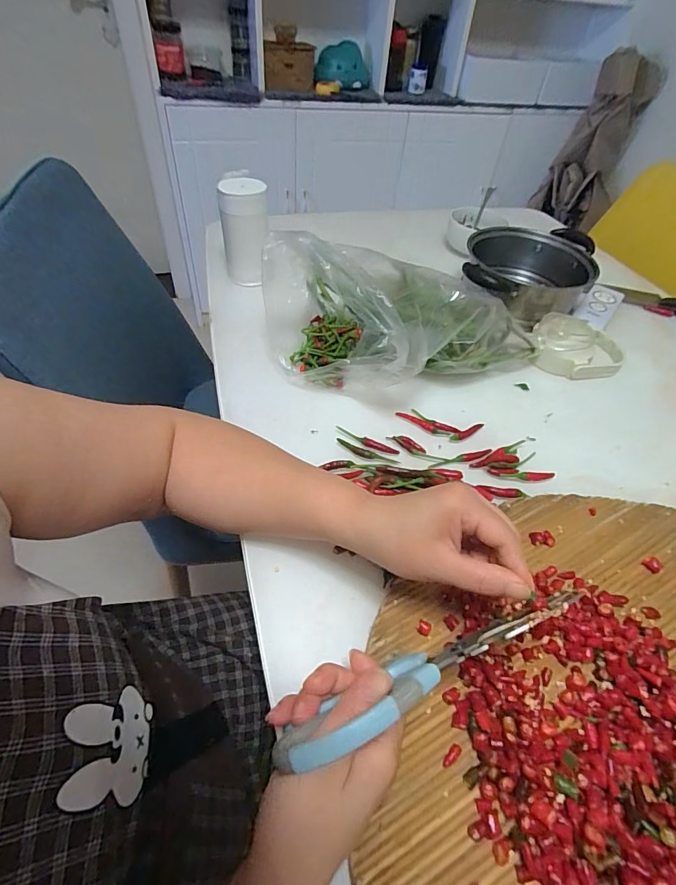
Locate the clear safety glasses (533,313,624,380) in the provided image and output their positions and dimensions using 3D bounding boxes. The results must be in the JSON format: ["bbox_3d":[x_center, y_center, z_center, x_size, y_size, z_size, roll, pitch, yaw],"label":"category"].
[{"bbox_3d":[0.336,-0.136,0.604,0.132,0.057,0.091,11,47,5],"label":"clear safety glasses"}]

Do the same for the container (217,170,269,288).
[{"bbox_3d":[-0.138,-0.310,0.646,0.066,0.134,0.068,-4,48,-9],"label":"container"}]

